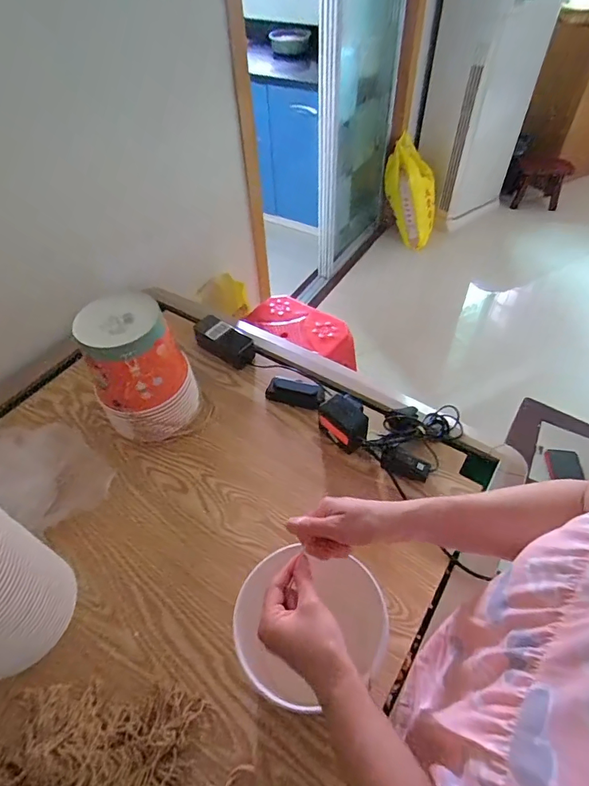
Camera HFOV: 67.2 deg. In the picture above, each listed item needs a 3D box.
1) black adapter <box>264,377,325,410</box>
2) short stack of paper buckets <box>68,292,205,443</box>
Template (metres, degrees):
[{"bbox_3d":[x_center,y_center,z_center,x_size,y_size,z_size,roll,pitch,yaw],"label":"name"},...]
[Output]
[{"bbox_3d":[0.002,0.001,0.831,0.107,0.034,0.038,12,51,12],"label":"black adapter"},{"bbox_3d":[-0.259,-0.037,0.748,0.153,0.213,0.141,-36,57,-26],"label":"short stack of paper buckets"}]

